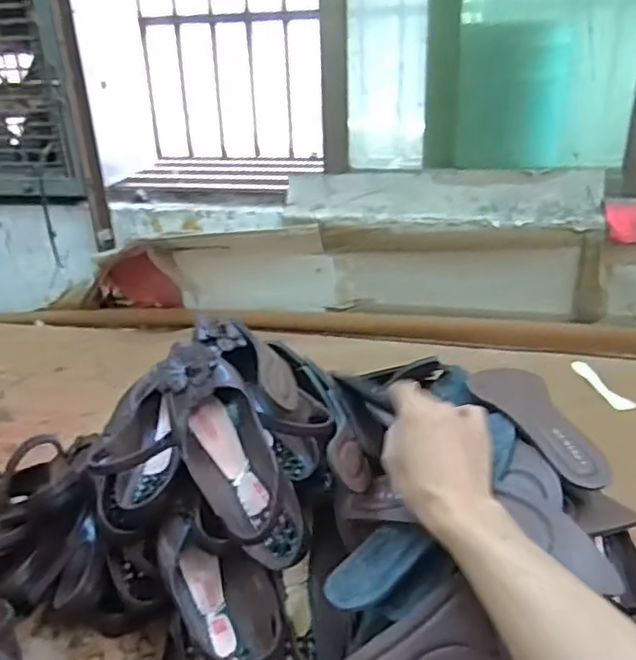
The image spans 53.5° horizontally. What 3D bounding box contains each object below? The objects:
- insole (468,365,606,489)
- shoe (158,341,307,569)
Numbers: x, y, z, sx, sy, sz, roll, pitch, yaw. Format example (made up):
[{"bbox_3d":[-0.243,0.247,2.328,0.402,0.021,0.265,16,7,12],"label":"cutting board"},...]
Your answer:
[{"bbox_3d":[0.209,0.081,0.635,0.078,0.031,0.219,-2,26,-1],"label":"insole"},{"bbox_3d":[-0.088,0.116,0.621,0.081,0.083,0.238,-16,60,-27],"label":"shoe"}]

